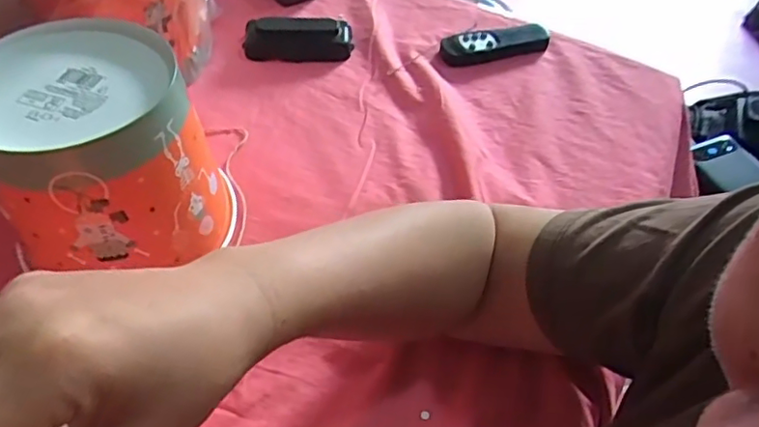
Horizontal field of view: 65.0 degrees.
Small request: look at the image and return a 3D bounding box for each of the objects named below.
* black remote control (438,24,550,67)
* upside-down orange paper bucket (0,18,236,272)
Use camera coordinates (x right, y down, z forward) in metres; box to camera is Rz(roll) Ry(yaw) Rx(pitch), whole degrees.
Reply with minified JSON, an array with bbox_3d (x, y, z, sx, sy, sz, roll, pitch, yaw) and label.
[{"bbox_3d":[0.121,-0.175,0.615,0.121,0.013,0.033,-11,51,-11],"label":"black remote control"},{"bbox_3d":[-0.185,-0.034,0.405,0.129,0.134,0.135,-28,56,-23],"label":"upside-down orange paper bucket"}]

